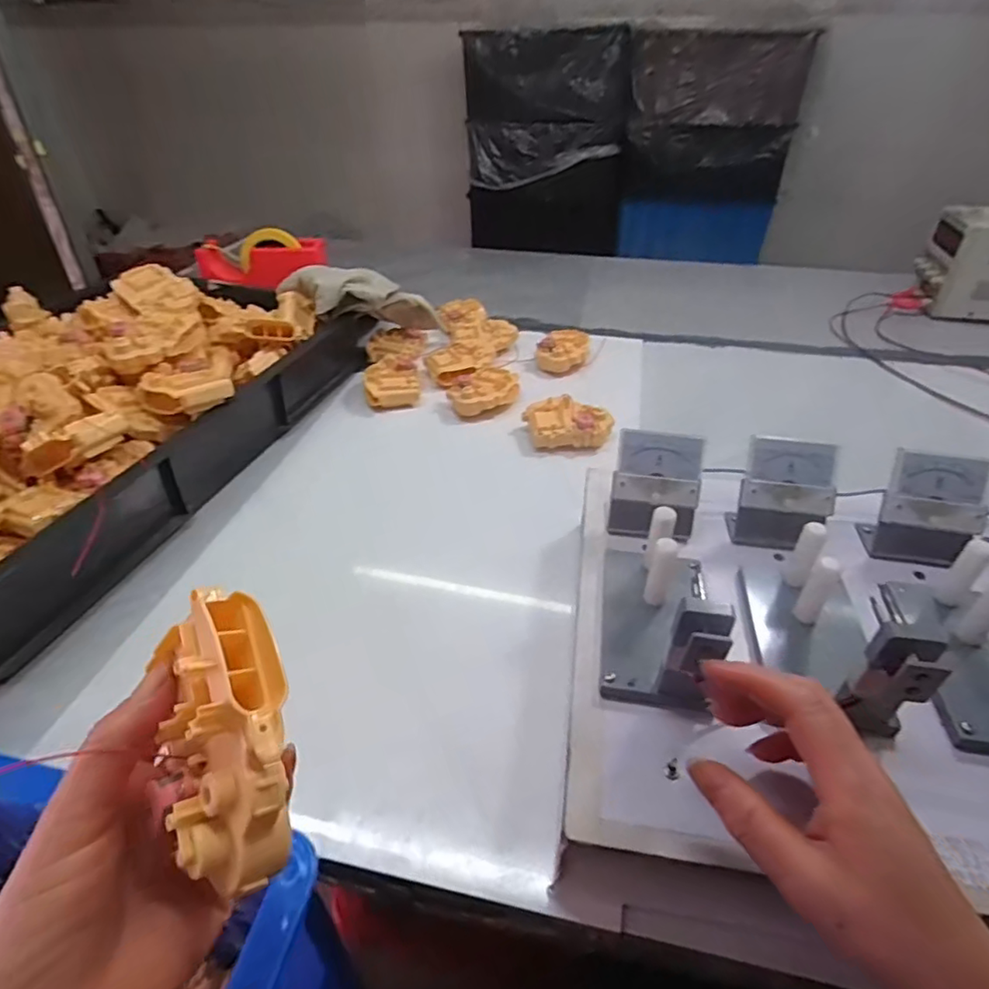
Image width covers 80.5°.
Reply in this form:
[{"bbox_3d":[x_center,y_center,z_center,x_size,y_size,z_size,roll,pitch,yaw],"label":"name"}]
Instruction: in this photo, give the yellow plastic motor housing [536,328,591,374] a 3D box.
[{"bbox_3d":[0.101,-0.207,0.854,0.073,0.037,0.090,6,39,8],"label":"yellow plastic motor housing"}]

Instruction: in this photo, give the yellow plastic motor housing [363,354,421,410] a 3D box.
[{"bbox_3d":[-0.137,-0.151,0.781,0.070,0.033,0.095,-8,39,-9],"label":"yellow plastic motor housing"}]

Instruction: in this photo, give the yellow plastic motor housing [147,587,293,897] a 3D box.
[{"bbox_3d":[-0.096,0.084,0.209,0.041,0.032,0.101,-10,71,-12],"label":"yellow plastic motor housing"}]

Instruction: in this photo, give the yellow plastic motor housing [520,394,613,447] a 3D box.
[{"bbox_3d":[0.087,-0.083,0.698,0.106,0.036,0.073,4,39,6],"label":"yellow plastic motor housing"}]

